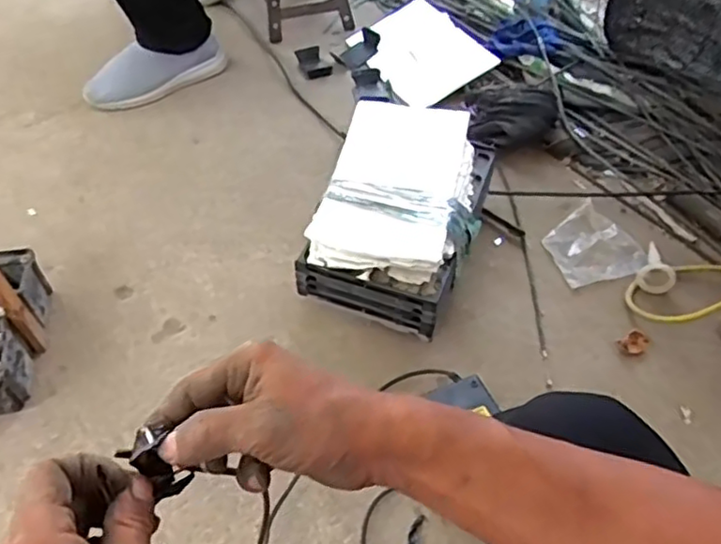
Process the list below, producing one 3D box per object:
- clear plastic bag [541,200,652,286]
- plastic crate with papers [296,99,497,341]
[{"bbox_3d":[0.339,-0.035,0.961,0.118,0.014,0.122,-30,63,-7],"label":"clear plastic bag"},{"bbox_3d":[0.058,-0.085,0.906,0.208,0.124,0.305,12,51,11],"label":"plastic crate with papers"}]

